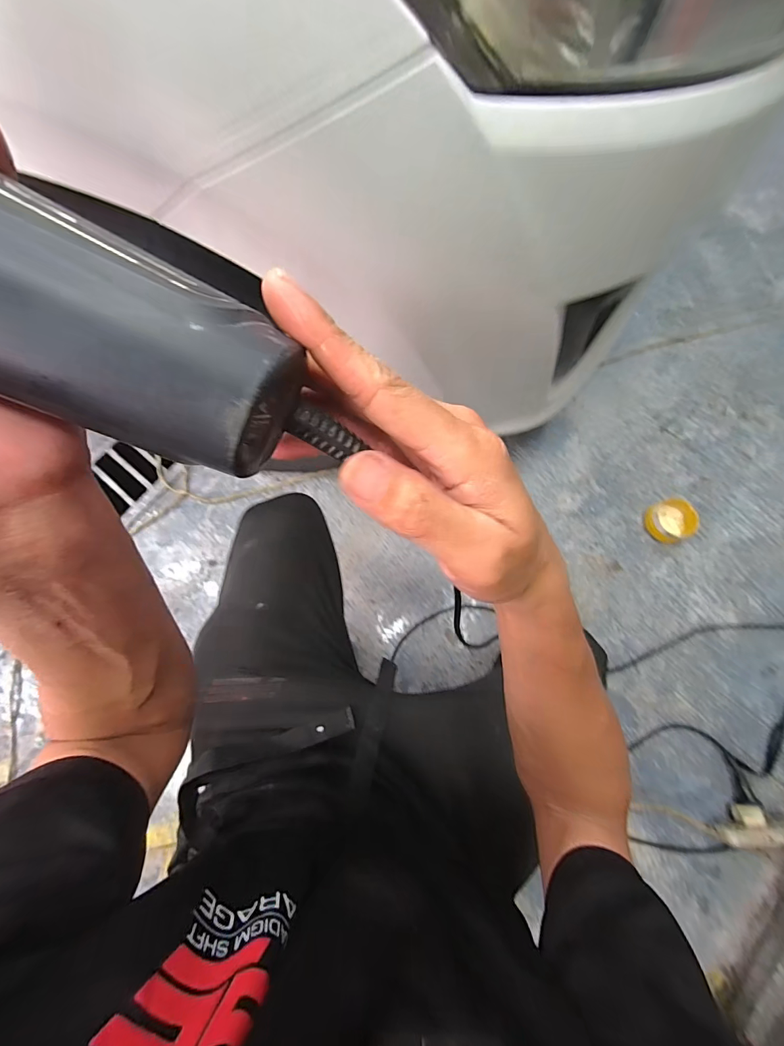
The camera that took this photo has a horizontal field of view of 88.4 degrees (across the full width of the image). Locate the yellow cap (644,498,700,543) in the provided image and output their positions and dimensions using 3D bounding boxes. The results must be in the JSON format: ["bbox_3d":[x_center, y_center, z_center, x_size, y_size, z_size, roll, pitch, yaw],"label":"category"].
[{"bbox_3d":[0.585,-0.006,0.839,0.091,0.043,0.085,0,76,-1],"label":"yellow cap"}]

